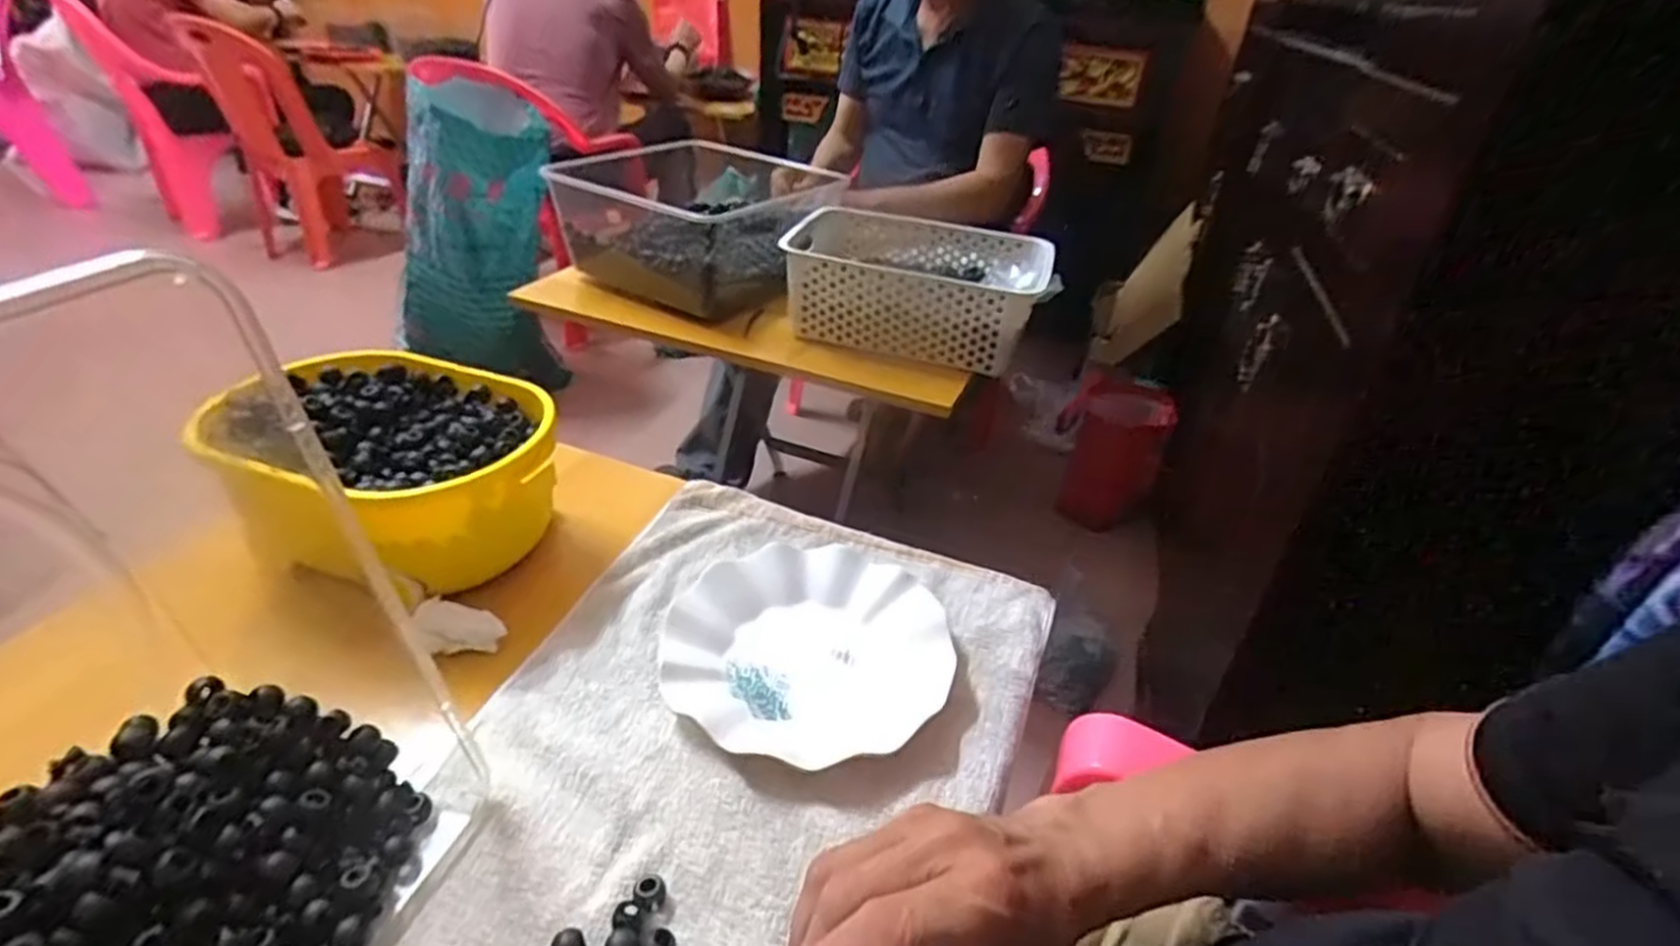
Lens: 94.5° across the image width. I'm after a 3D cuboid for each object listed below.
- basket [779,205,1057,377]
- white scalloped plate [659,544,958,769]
[{"bbox_3d":[0.089,-0.230,0.965,0.308,0.106,0.218,10,34,9],"label":"basket"},{"bbox_3d":[-0.018,0.111,0.513,0.177,0.022,0.180,3,34,-2],"label":"white scalloped plate"}]

